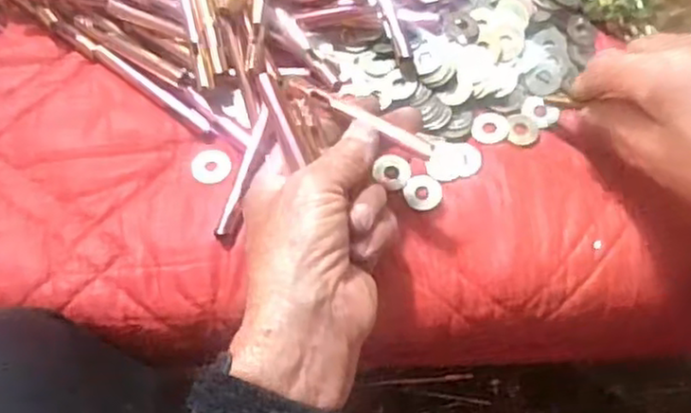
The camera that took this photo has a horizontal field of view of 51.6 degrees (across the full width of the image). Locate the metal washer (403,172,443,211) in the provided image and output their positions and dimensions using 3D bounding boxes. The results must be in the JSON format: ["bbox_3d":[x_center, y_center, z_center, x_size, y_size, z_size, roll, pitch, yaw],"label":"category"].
[{"bbox_3d":[0.045,-0.008,0.407,0.020,0.004,0.022,0,79,-1],"label":"metal washer"}]

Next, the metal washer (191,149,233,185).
[{"bbox_3d":[-0.076,-0.023,0.408,0.022,0.004,0.024,0,68,-1],"label":"metal washer"}]

